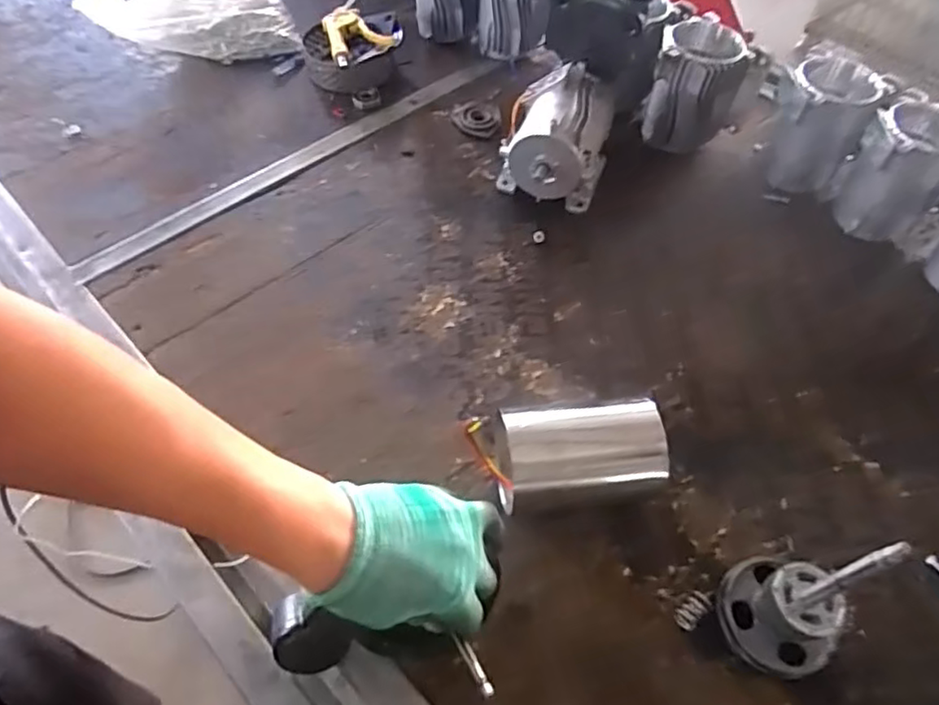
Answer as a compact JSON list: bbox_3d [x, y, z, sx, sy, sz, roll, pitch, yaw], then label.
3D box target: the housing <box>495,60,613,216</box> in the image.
[{"bbox_3d":[0.108,-0.262,0.783,0.124,0.120,0.143,14,55,7],"label":"housing"}]

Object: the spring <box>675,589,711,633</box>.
[{"bbox_3d":[0.185,0.214,0.524,0.035,0.012,0.017,-38,64,-26],"label":"spring"}]

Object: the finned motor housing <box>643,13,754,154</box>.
[{"bbox_3d":[0.298,-0.347,0.840,0.112,0.138,0.109,19,56,10],"label":"finned motor housing"}]

